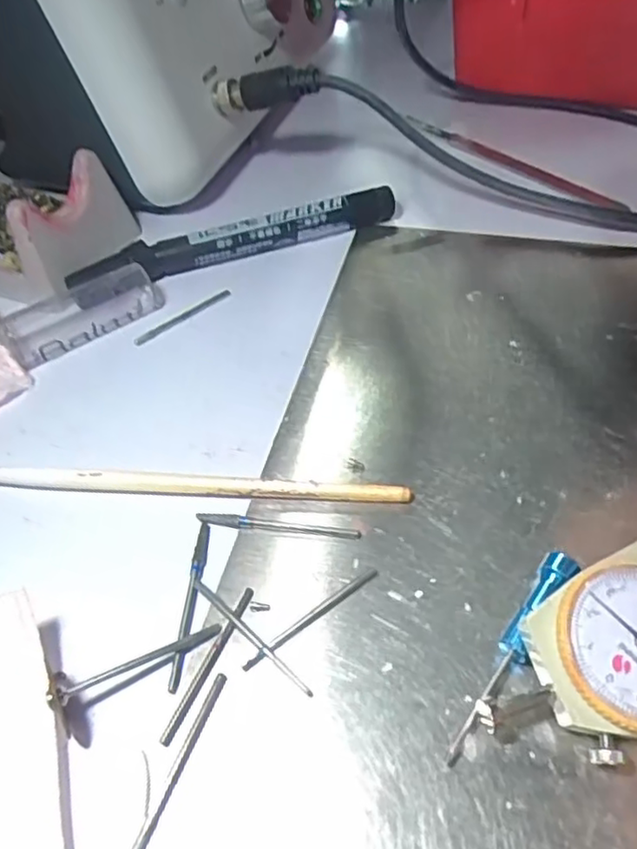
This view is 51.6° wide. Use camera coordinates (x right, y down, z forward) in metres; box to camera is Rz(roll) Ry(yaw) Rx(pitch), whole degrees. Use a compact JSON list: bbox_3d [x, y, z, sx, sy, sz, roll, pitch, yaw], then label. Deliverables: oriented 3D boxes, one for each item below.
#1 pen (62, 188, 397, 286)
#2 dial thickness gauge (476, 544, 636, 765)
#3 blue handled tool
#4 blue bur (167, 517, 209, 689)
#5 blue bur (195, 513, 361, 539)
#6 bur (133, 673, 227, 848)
[{"bbox_3d":[-0.034,-0.080,0.285,0.142,0.015,0.010,-17,50,-10],"label":"pen"},{"bbox_3d":[0.078,0.052,0.158,0.083,0.019,0.037,-23,52,-15],"label":"dial thickness gauge"},{"bbox_3d":[0.048,0.056,0.163,0.008,0.010,0.059,28,57,25],"label":"blue handled tool"},{"bbox_3d":[-0.036,0.048,0.182,0.004,0.004,0.048,1,49,5],"label":"blue bur"},{"bbox_3d":[-0.012,0.029,0.196,0.049,0.004,0.004,5,50,8],"label":"blue bur"},{"bbox_3d":[-0.033,0.080,0.156,0.004,0.004,0.044,15,52,16],"label":"bur"}]

